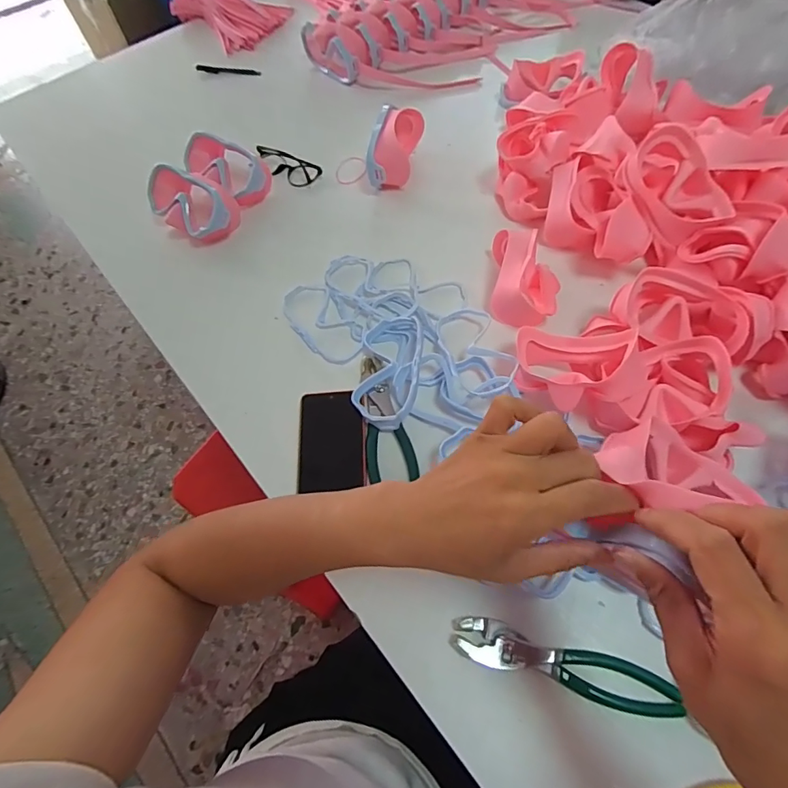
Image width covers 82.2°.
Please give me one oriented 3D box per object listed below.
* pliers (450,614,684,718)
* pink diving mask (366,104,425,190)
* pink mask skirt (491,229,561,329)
[{"bbox_3d":[0.149,0.245,0.411,0.189,0.022,0.039,13,63,10],"label":"pliers"},{"bbox_3d":[0.004,-0.388,0.720,0.069,0.079,0.134,6,62,7],"label":"pink diving mask"},{"bbox_3d":[0.172,-0.151,0.592,0.086,0.060,0.137,6,62,6],"label":"pink mask skirt"}]

